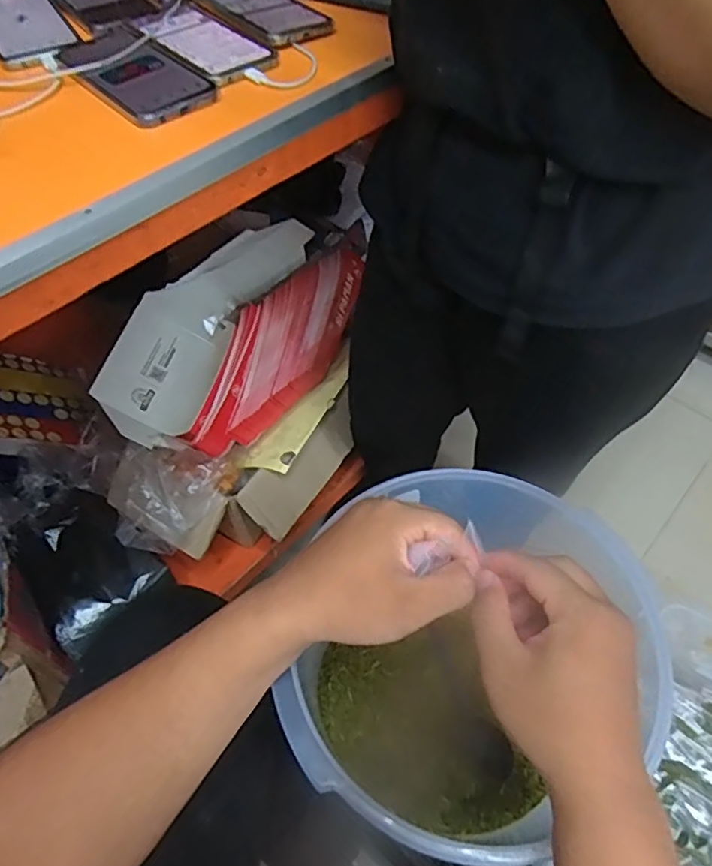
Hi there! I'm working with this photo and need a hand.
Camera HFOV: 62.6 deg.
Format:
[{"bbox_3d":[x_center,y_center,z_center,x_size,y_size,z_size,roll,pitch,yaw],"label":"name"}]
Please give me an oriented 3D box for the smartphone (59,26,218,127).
[{"bbox_3d":[-0.202,-0.329,0.529,0.079,0.011,0.182,-36,62,-23],"label":"smartphone"}]

